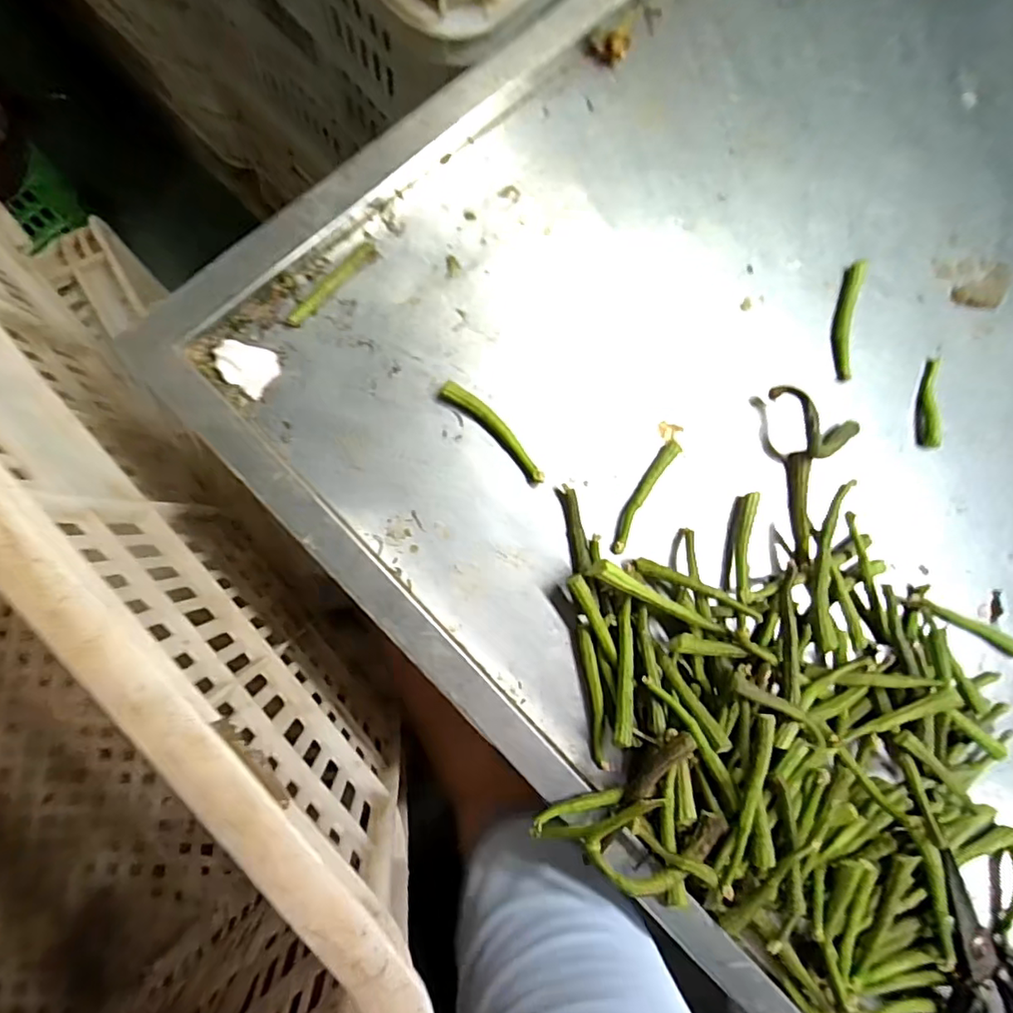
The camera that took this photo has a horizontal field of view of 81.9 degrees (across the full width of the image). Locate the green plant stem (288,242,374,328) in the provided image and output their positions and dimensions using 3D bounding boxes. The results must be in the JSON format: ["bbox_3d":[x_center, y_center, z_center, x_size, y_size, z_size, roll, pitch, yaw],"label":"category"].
[{"bbox_3d":[-0.085,-0.107,0.282,0.007,0.008,0.055,43,81,-3],"label":"green plant stem"}]

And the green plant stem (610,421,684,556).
[{"bbox_3d":[0.074,-0.010,0.304,0.013,0.007,0.075,25,82,-5],"label":"green plant stem"}]

